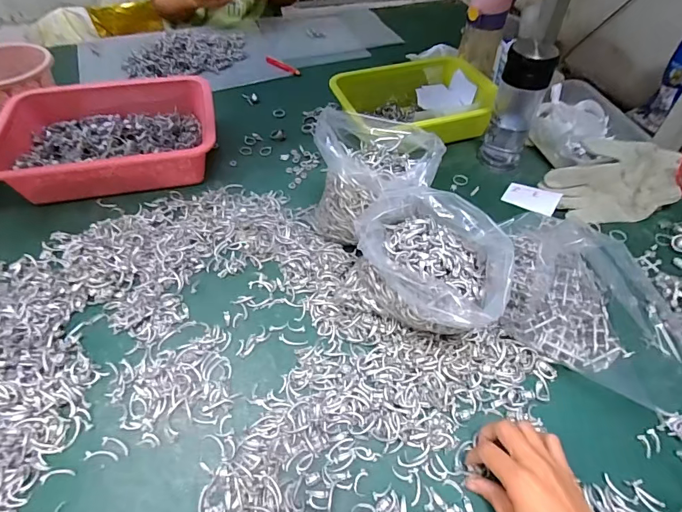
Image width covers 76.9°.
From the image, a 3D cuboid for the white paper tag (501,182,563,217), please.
[{"bbox_3d":[0.286,-0.087,0.645,0.075,0.005,0.054,22,57,26],"label":"white paper tag"}]

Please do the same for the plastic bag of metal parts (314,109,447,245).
[{"bbox_3d":[0.041,-0.086,0.539,0.141,0.143,0.109,0,49,-3],"label":"plastic bag of metal parts"}]

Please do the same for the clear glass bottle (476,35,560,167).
[{"bbox_3d":[0.264,-0.222,0.650,0.065,0.196,0.056,20,51,14],"label":"clear glass bottle"}]

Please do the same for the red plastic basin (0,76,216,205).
[{"bbox_3d":[-0.349,-0.195,0.669,0.291,0.079,0.236,-14,51,-13],"label":"red plastic basin"}]

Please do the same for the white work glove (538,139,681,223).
[{"bbox_3d":[0.396,-0.115,0.631,0.165,0.064,0.130,-15,52,-15],"label":"white work glove"}]

